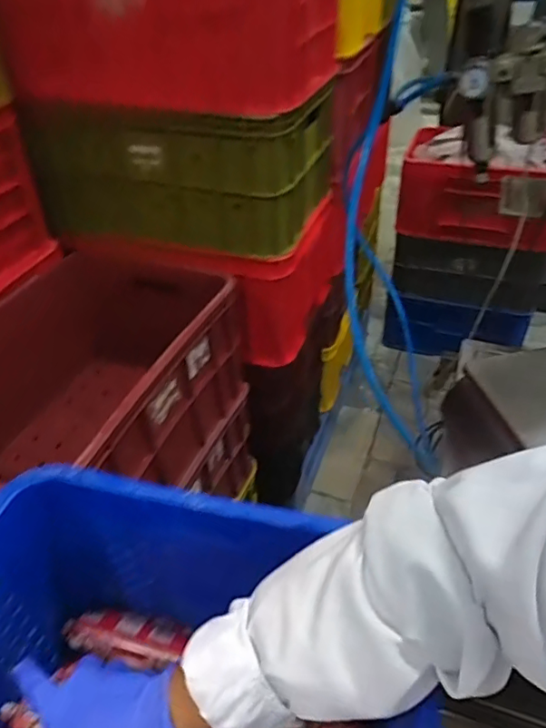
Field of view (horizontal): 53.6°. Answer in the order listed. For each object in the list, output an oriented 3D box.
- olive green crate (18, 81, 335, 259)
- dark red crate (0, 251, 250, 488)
[{"bbox_3d":[-0.169,-0.398,1.053,0.517,0.232,0.307,8,41,15],"label":"olive green crate"},{"bbox_3d":[-0.336,0.065,0.907,0.427,0.264,0.552,13,42,20],"label":"dark red crate"}]

